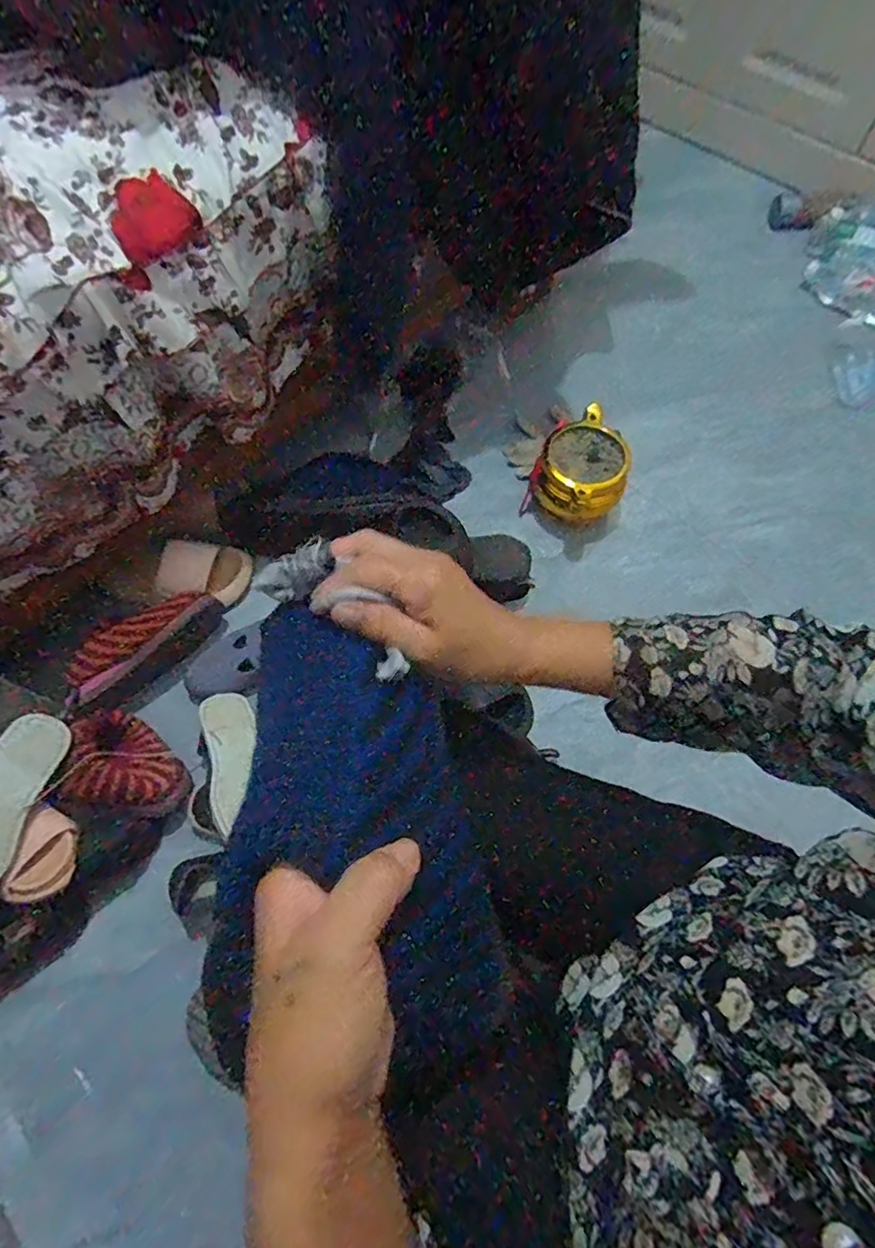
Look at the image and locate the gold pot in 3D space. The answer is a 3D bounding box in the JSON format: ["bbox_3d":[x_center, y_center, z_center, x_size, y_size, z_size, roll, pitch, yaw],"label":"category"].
[{"bbox_3d":[0.228,-0.231,0.905,0.144,0.110,0.127,-38,71,-15],"label":"gold pot"}]

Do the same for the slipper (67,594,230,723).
[{"bbox_3d":[-0.394,0.029,0.767,0.075,0.068,0.221,41,72,17],"label":"slipper"}]

